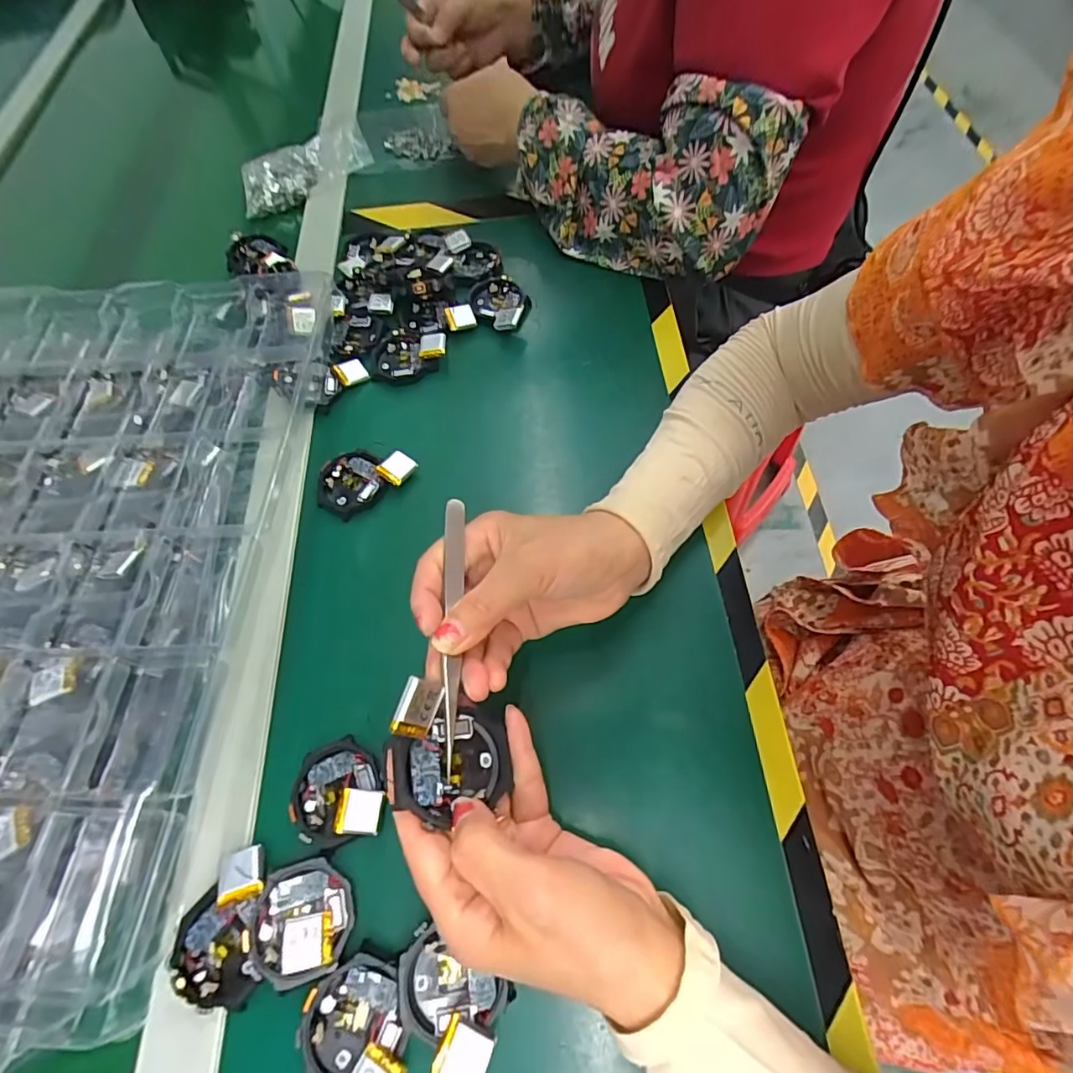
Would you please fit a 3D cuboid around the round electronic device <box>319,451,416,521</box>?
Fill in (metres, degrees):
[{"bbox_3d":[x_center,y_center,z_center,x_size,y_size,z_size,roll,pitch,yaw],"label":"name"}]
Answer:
[{"bbox_3d":[-0.126,-0.045,0.386,0.068,0.012,0.049,-33,65,-10],"label":"round electronic device"}]

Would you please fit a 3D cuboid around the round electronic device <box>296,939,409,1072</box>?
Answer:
[{"bbox_3d":[-0.085,0.229,0.246,0.044,0.014,0.059,-13,63,-1],"label":"round electronic device"}]

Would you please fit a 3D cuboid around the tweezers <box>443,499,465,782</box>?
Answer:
[{"bbox_3d":[-0.041,0.043,0.259,0.010,0.014,0.129,-2,67,1],"label":"tweezers"}]

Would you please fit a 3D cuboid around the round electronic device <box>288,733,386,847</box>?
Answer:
[{"bbox_3d":[-0.111,0.142,0.296,0.050,0.012,0.055,-3,63,5],"label":"round electronic device"}]

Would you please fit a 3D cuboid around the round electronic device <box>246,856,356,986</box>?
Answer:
[{"bbox_3d":[-0.117,0.192,0.268,0.045,0.014,0.048,-3,63,5],"label":"round electronic device"}]

